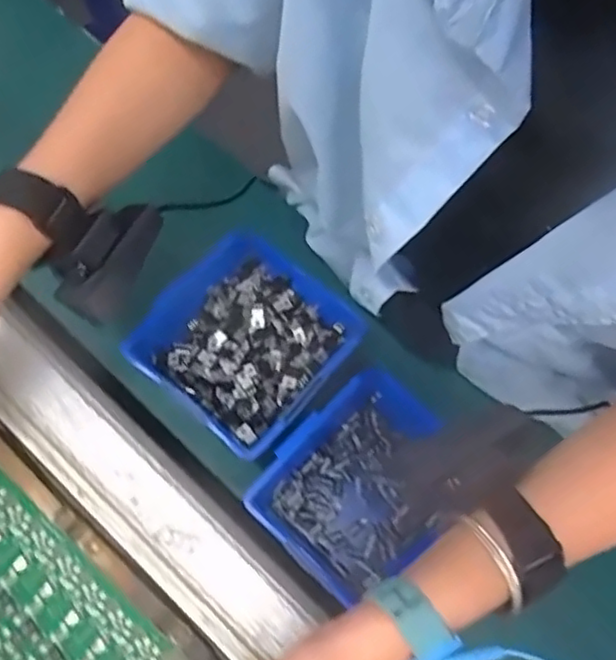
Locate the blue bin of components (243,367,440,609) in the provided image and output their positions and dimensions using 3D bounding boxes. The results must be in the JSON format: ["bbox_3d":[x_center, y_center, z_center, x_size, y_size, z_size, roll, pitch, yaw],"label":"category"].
[{"bbox_3d":[0.041,0.103,0.450,0.110,0.062,0.136,44,76,9],"label":"blue bin of components"}]

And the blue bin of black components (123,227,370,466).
[{"bbox_3d":[-0.041,0.007,0.471,0.121,0.051,0.131,40,75,8],"label":"blue bin of black components"}]

